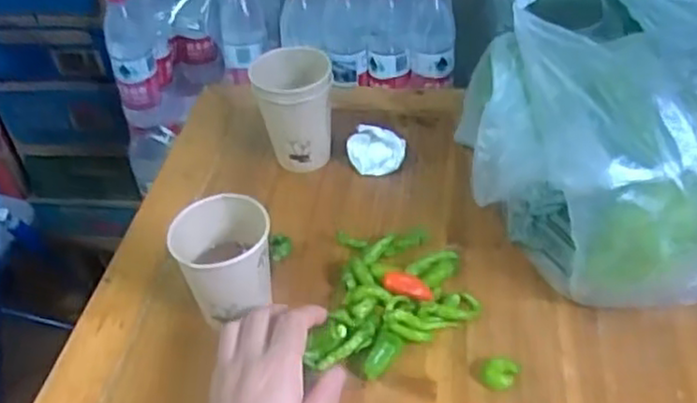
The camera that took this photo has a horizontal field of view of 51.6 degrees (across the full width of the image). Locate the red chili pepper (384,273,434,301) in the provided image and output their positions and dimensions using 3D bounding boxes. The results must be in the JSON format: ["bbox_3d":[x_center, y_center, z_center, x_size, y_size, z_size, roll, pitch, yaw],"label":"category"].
[{"bbox_3d":[0.046,0.064,0.541,0.038,0.010,0.015,21,46,3],"label":"red chili pepper"}]

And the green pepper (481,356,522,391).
[{"bbox_3d":[0.104,0.118,0.496,0.022,0.012,0.024,-3,42,3],"label":"green pepper"}]

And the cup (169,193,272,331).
[{"bbox_3d":[-0.091,0.050,0.548,0.068,0.088,0.069,-2,40,1],"label":"cup"}]

